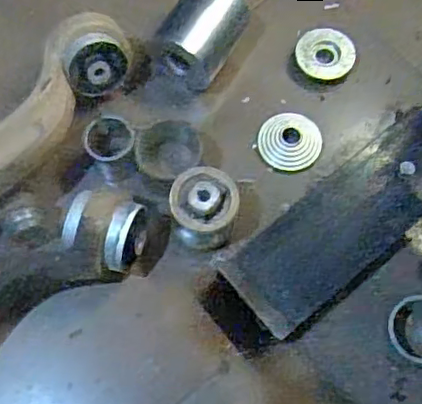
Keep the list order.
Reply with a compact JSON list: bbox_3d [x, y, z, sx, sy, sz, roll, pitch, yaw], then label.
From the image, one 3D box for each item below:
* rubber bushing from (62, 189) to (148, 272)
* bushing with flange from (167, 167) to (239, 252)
[{"bbox_3d":[-0.110,0.034,0.646,0.076,0.074,0.081,6,69,4],"label":"rubber bushing"},{"bbox_3d":[-0.007,0.006,0.663,0.072,0.063,0.075,3,69,2],"label":"bushing with flange"}]

